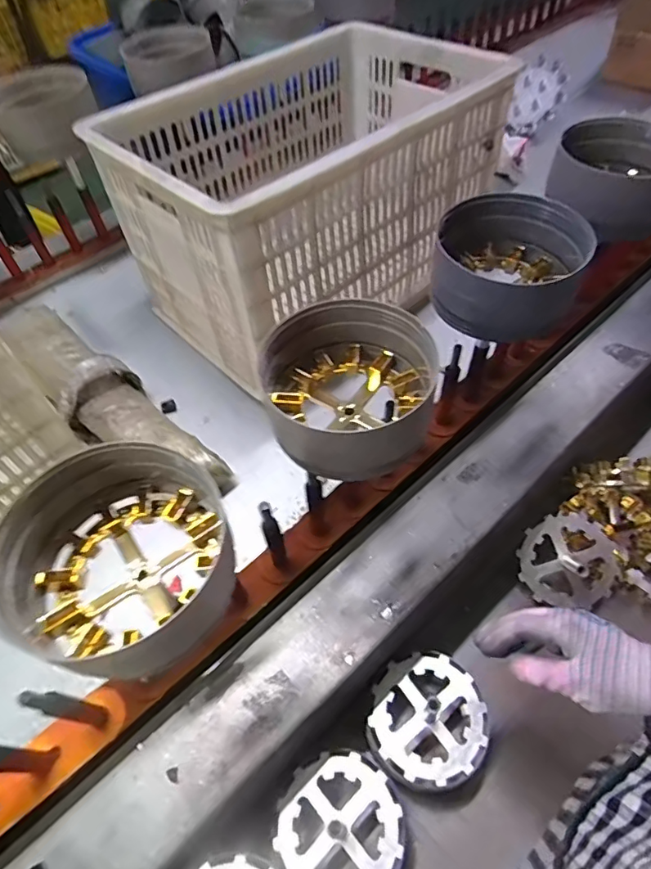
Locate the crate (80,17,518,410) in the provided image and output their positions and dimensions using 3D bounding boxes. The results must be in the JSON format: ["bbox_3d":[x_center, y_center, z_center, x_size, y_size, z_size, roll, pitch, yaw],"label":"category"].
[{"bbox_3d":[-0.015,-0.345,0.710,0.316,0.244,0.477,38,66,25],"label":"crate"}]

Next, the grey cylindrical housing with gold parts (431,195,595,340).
[{"bbox_3d":[0.166,-0.161,0.487,0.131,0.078,0.118,-39,62,-21],"label":"grey cylindrical housing with gold parts"}]

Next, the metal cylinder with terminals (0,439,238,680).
[{"bbox_3d":[-0.136,0.077,0.335,0.130,0.083,0.137,-2,56,3],"label":"metal cylinder with terminals"}]

